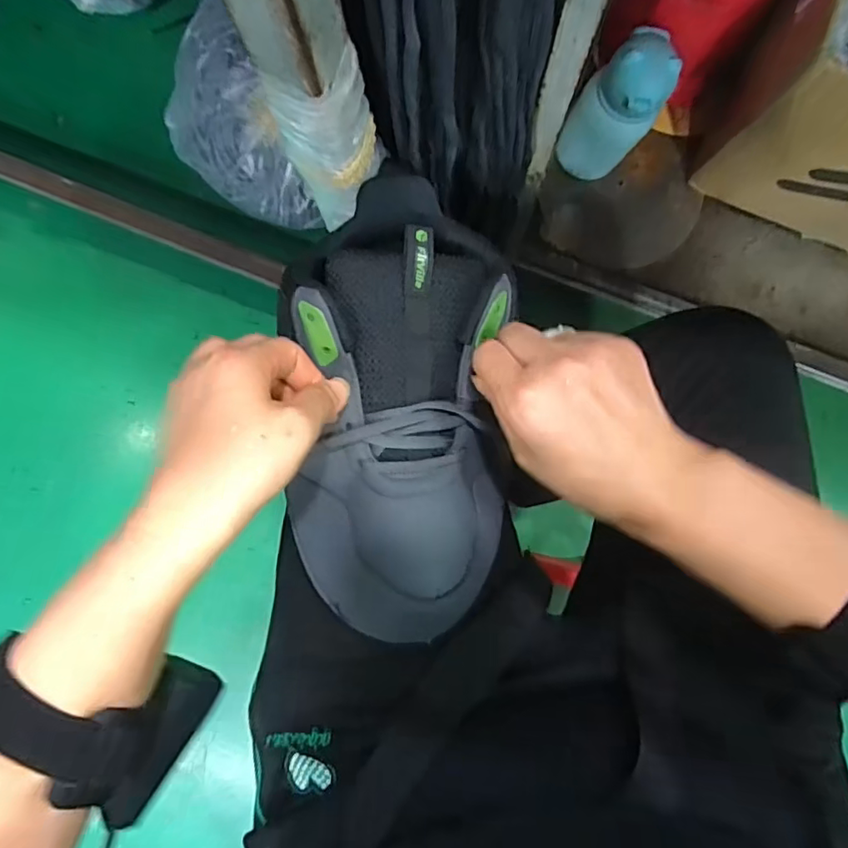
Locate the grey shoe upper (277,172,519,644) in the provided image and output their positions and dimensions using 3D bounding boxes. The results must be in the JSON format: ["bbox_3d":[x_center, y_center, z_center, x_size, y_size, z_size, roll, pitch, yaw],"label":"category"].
[{"bbox_3d":[-0.013,-0.008,0.344,0.125,0.074,0.258,0,93,2],"label":"grey shoe upper"}]

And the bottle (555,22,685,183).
[{"bbox_3d":[0.200,-0.327,0.605,0.081,0.148,0.079,0,88,2],"label":"bottle"}]

